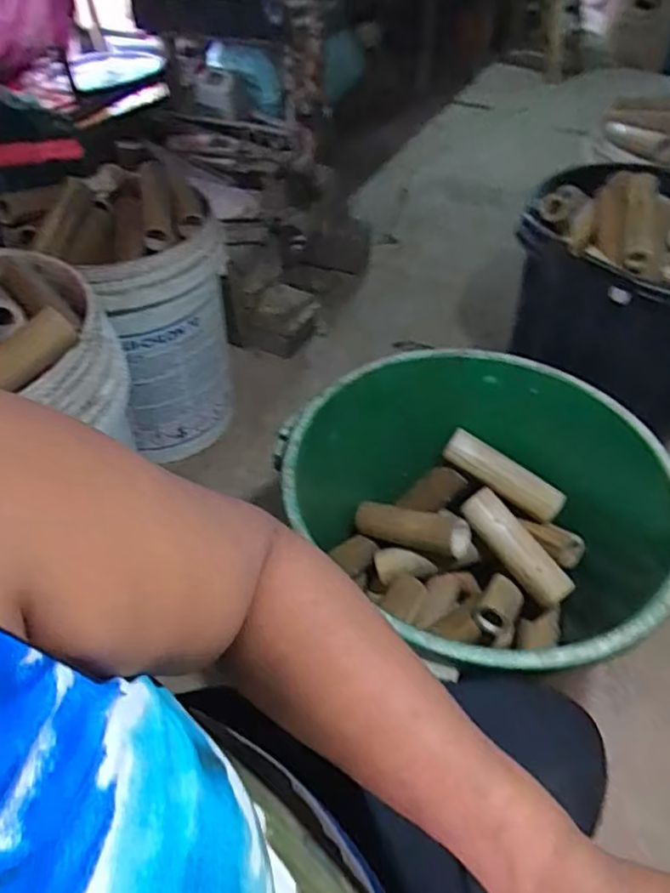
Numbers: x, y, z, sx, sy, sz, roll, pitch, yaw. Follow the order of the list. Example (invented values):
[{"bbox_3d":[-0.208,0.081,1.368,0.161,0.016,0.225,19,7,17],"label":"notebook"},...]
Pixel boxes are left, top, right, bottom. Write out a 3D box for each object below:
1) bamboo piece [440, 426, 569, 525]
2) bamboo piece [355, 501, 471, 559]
[{"bbox_3d":[0.245,0.043,0.907,0.183,0.040,0.039,33,53,2],"label":"bamboo piece"},{"bbox_3d":[0.119,0.127,0.964,0.177,0.051,0.064,9,47,25],"label":"bamboo piece"}]

